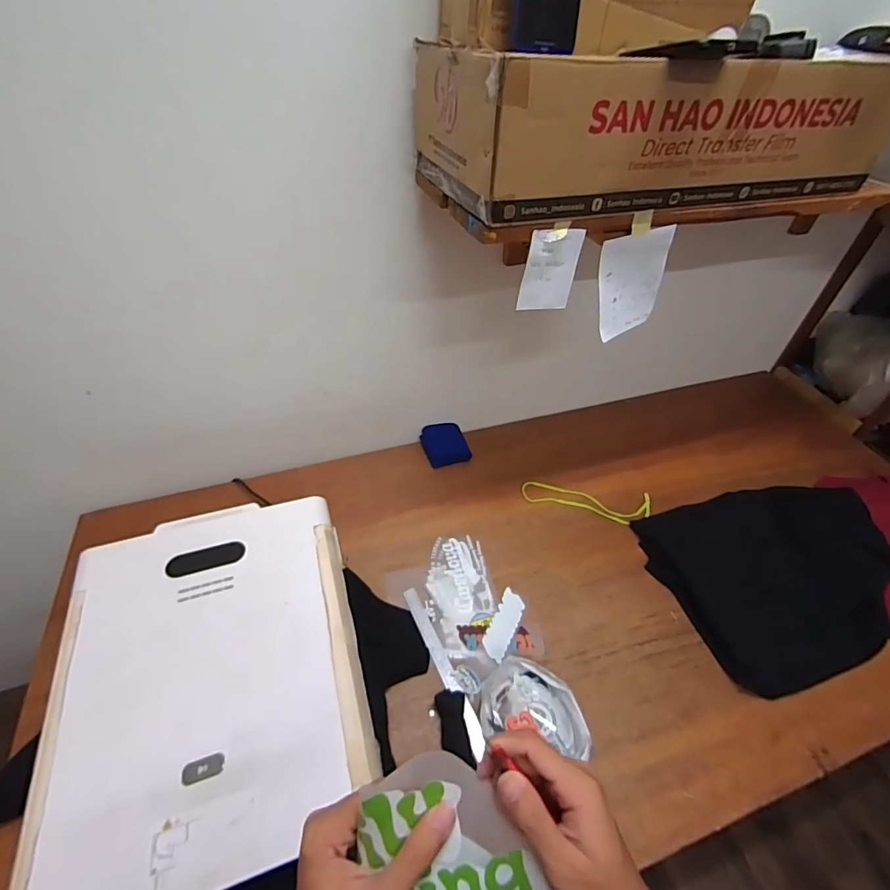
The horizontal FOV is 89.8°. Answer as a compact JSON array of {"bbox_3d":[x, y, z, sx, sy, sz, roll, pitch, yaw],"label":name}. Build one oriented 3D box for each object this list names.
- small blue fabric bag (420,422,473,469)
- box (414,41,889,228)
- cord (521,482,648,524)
[{"bbox_3d":[-0.001,-0.004,1.175,0.112,0.026,0.119,-17,73,-7],"label":"small blue fabric bag"},{"bbox_3d":[0.293,-0.466,0.643,0.613,0.148,0.291,-14,50,-15],"label":"box"},{"bbox_3d":[0.342,0.139,1.080,0.305,0.012,0.090,6,45,3],"label":"cord"}]

